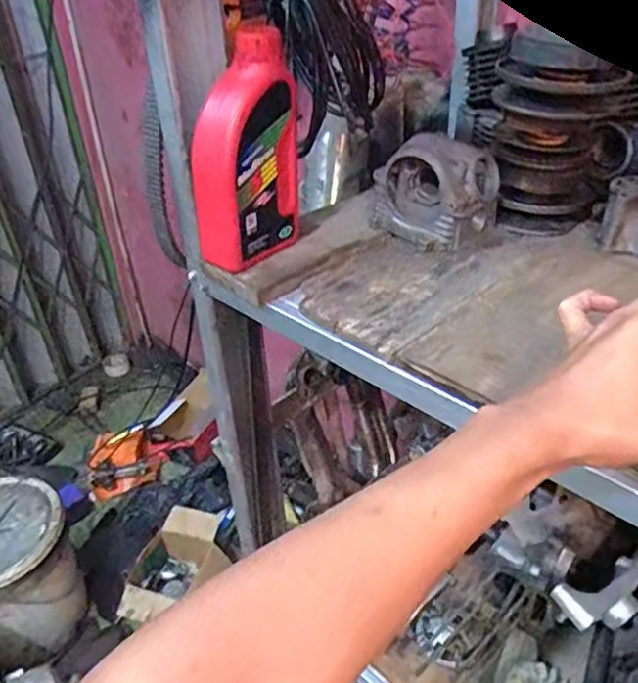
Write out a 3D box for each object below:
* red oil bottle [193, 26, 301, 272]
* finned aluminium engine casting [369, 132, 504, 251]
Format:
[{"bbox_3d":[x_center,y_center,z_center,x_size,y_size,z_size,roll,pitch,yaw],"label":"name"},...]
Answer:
[{"bbox_3d":[-0.072,-0.188,0.641,0.054,0.215,0.104,22,42,31],"label":"red oil bottle"},{"bbox_3d":[0.134,-0.180,0.742,0.122,0.105,0.098,27,45,34],"label":"finned aluminium engine casting"}]

